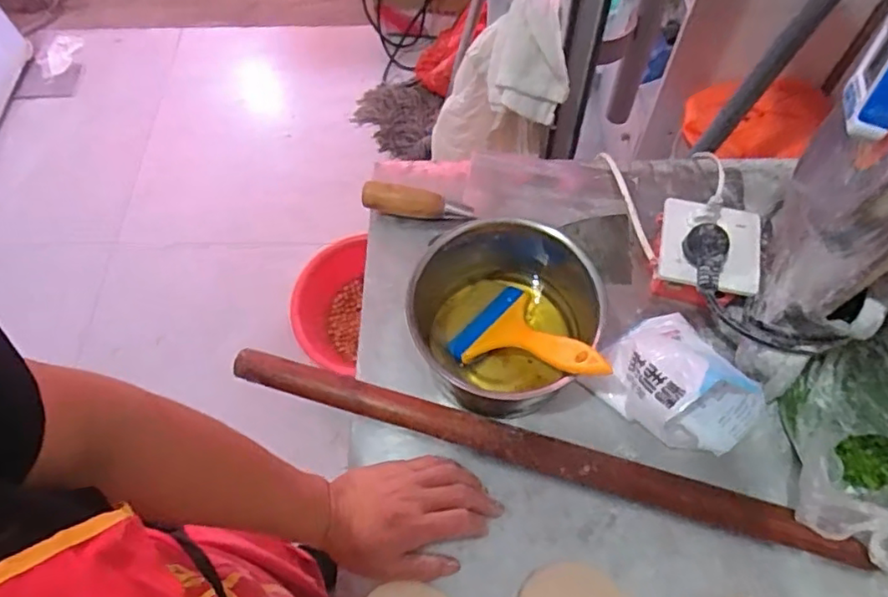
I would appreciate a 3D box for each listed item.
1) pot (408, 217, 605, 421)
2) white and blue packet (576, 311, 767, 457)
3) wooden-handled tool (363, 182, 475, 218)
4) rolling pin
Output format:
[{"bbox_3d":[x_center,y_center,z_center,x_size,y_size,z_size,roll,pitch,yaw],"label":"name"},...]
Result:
[{"bbox_3d":[0.055,0.012,0.532,0.144,0.107,0.142,-1,64,2],"label":"pot"},{"bbox_3d":[0.209,0.066,0.516,0.129,0.082,0.109,40,72,19],"label":"white and blue packet"},{"bbox_3d":[-0.026,-0.099,0.621,0.114,0.032,0.025,8,65,6],"label":"wooden-handled tool"},{"bbox_3d":[0.068,0.131,0.515,0.525,0.034,0.033,15,66,9],"label":"rolling pin"}]

